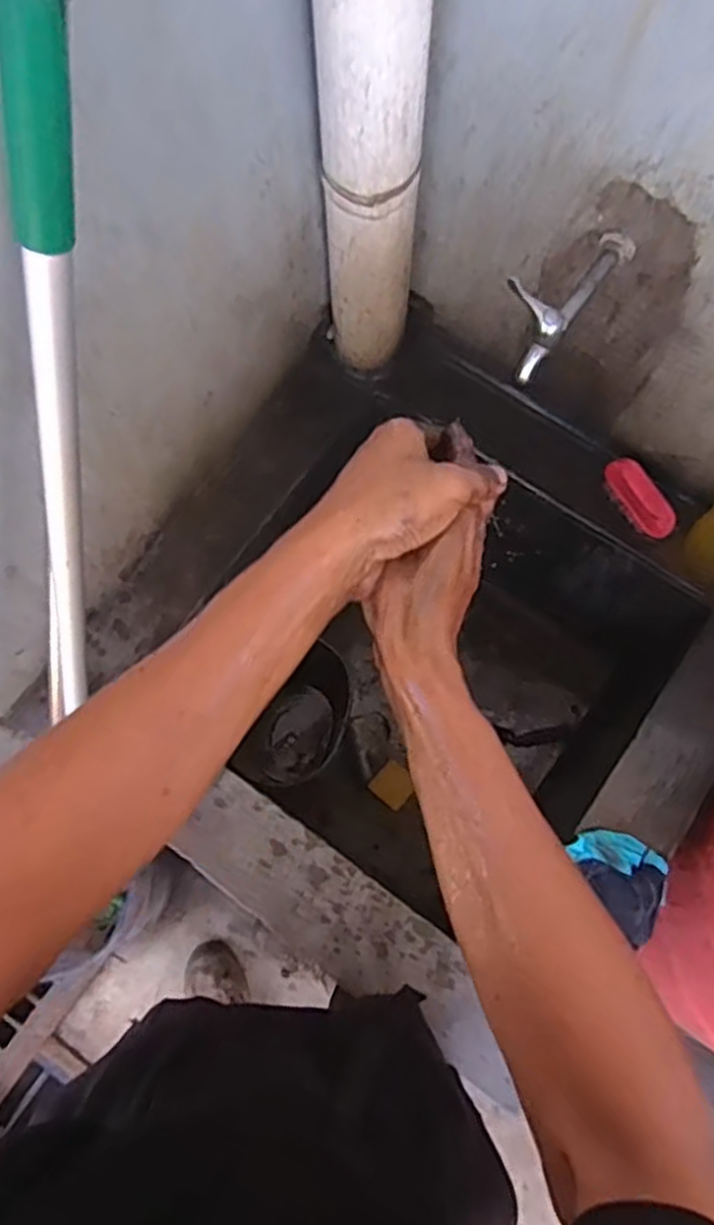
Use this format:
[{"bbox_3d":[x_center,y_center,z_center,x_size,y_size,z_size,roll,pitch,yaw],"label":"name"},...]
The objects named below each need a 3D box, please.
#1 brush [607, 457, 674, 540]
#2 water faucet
[{"bbox_3d":[0.404,-0.163,1.103,0.035,0.044,0.126,-31,78,-9],"label":"brush"},{"bbox_3d":[0.217,-0.328,0.778,0.053,0.083,0.196,40,78,8],"label":"water faucet"}]

